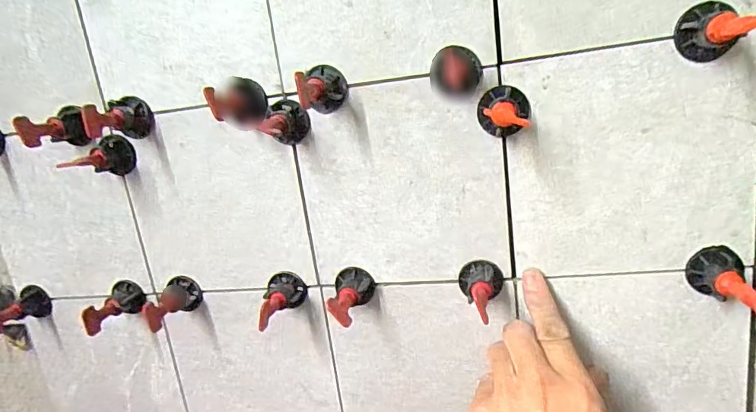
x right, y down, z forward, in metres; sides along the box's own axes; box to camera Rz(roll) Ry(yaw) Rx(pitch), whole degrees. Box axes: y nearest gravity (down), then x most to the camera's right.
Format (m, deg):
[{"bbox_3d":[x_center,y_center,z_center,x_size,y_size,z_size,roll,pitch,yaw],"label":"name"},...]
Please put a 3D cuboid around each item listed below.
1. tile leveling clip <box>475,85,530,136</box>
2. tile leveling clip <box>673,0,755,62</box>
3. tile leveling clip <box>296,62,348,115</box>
[{"bbox_3d":[0.080,-0.060,0.295,0.032,0.031,0.025,-3,14,18],"label":"tile leveling clip"},{"bbox_3d":[0.186,-0.096,0.249,0.032,0.030,0.050,-4,14,15],"label":"tile leveling clip"},{"bbox_3d":[-0.035,-0.076,0.299,0.025,0.031,0.050,-7,14,4],"label":"tile leveling clip"}]

